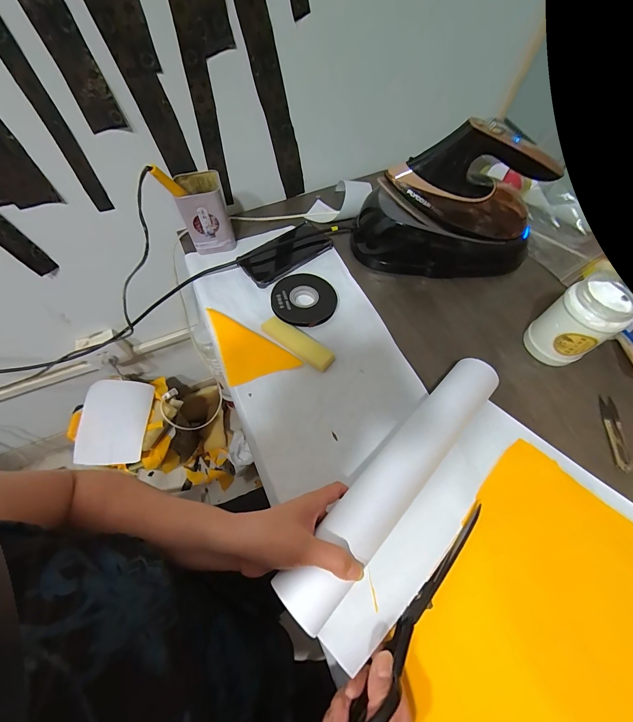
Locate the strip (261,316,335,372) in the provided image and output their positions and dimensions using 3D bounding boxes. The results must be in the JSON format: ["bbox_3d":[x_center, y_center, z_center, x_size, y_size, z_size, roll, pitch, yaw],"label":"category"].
[{"bbox_3d":[-0.030,-0.029,0.475,0.124,0.012,0.032,34,67,17],"label":"strip"}]

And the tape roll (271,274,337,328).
[{"bbox_3d":[-0.020,-0.102,0.511,0.104,0.011,0.104,0,62,0],"label":"tape roll"}]

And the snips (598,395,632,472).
[{"bbox_3d":[0.402,0.096,0.417,0.021,0.009,0.101,10,62,5],"label":"snips"}]

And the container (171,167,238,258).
[{"bbox_3d":[-0.191,-0.255,0.541,0.073,0.109,0.065,-13,62,-7],"label":"container"}]

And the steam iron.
[{"bbox_3d":[0.214,-0.241,0.492,0.288,0.182,0.116,2,62,1],"label":"steam iron"}]

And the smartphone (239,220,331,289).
[{"bbox_3d":[-0.055,-0.195,0.562,0.162,0.012,0.084,-36,68,-18],"label":"smartphone"}]

